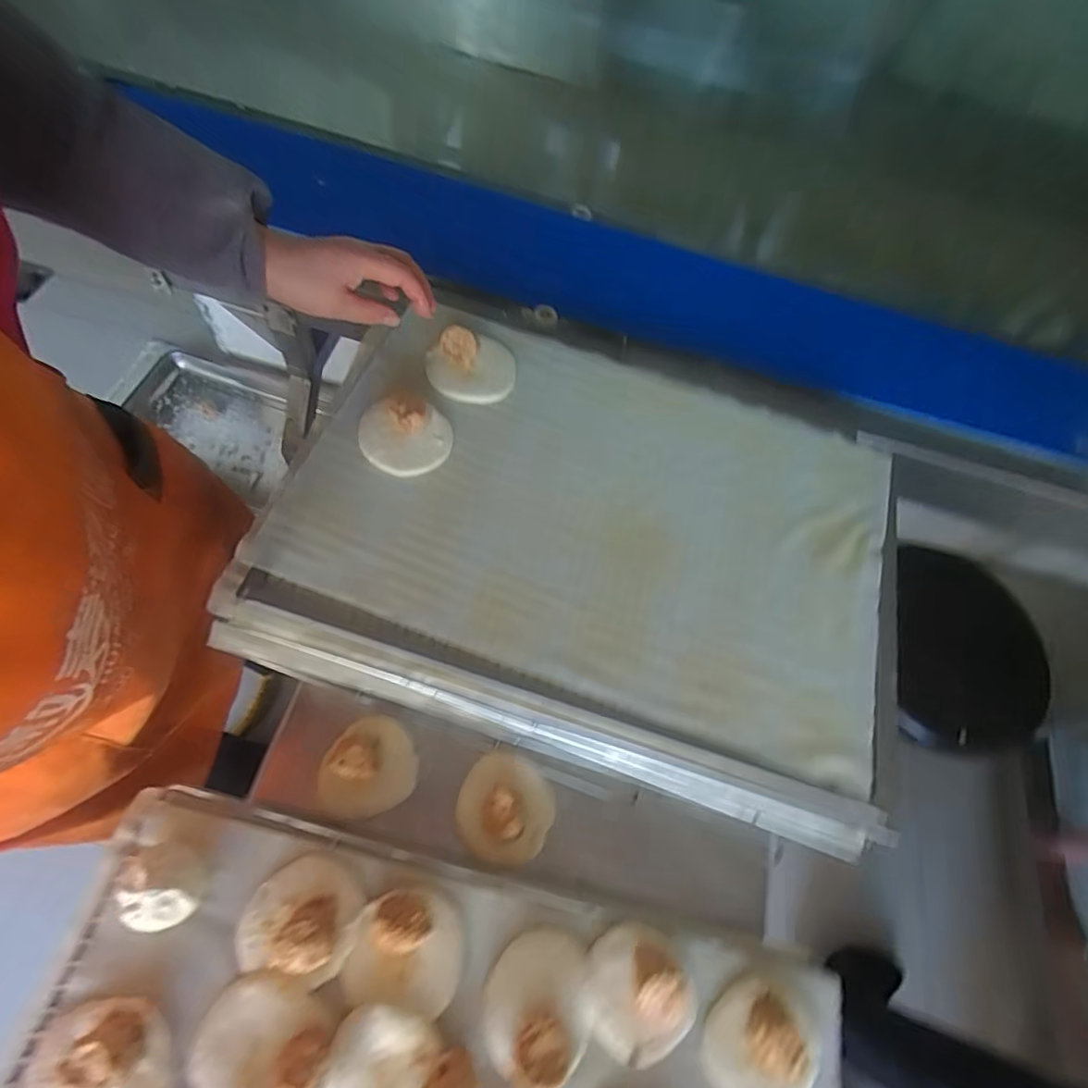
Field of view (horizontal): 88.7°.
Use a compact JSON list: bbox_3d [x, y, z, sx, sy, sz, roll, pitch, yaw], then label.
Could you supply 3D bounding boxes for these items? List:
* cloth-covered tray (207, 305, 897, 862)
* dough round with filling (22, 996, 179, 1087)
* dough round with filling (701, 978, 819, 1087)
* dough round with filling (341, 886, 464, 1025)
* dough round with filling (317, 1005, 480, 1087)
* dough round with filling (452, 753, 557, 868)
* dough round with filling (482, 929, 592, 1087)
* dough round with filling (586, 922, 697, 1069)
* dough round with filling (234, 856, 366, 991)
[{"bbox_3d":[0.049,-0.005,0.555,0.607,0.056,0.477,19,64,0],"label":"cloth-covered tray"},{"bbox_3d":[-0.307,0.367,0.373,0.091,0.030,0.096,3,65,-7],"label":"dough round with filling"},{"bbox_3d":[0.173,0.395,0.430,0.092,0.032,0.083,-39,76,-22],"label":"dough round with filling"},{"bbox_3d":[-0.107,0.315,0.427,0.088,0.035,0.080,3,65,-7],"label":"dough round with filling"},{"bbox_3d":[-0.104,0.390,0.396,0.106,0.027,0.081,16,64,-1],"label":"dough round with filling"},{"bbox_3d":[-0.036,0.248,0.522,0.087,0.027,0.089,3,65,-7],"label":"dough round with filling"},{"bbox_3d":[-0.004,0.356,0.426,0.081,0.034,0.089,3,65,-7],"label":"dough round with filling"},{"bbox_3d":[0.073,0.354,0.436,0.079,0.036,0.085,3,65,-7],"label":"dough round with filling"},{"bbox_3d":[-0.190,0.289,0.429,0.084,0.040,0.077,3,65,-7],"label":"dough round with filling"}]

